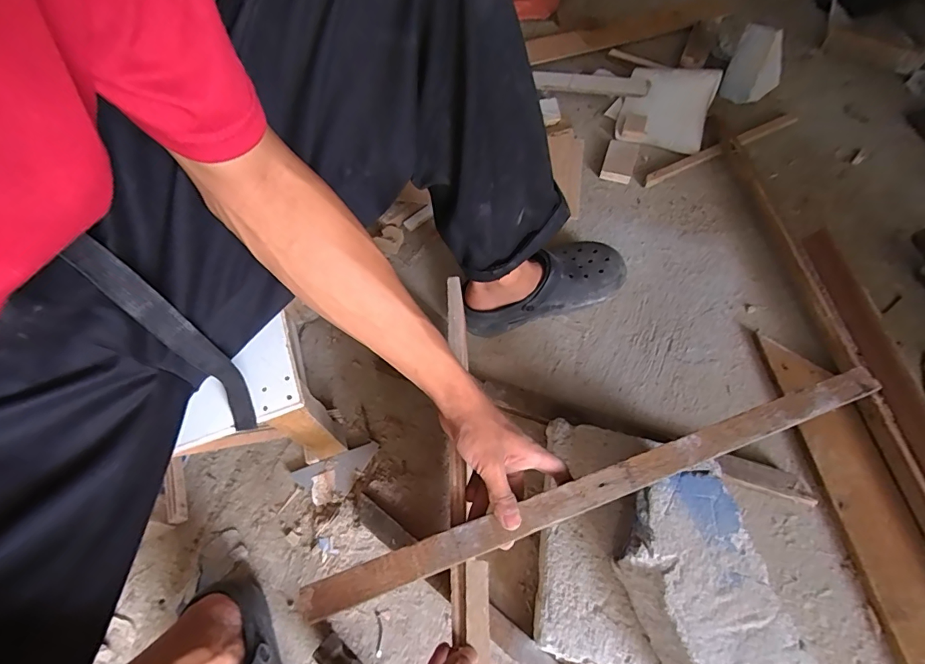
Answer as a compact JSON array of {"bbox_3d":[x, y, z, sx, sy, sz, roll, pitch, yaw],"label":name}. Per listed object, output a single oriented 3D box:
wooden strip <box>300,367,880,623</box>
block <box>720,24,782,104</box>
[{"bbox_3d":[0.144,0.142,0.426,0.586,0.008,0.030,-18,62,-9],"label":"wooden strip"},{"bbox_3d":[0.610,-0.552,0.929,0.103,0.129,0.065,30,66,18],"label":"block"}]

